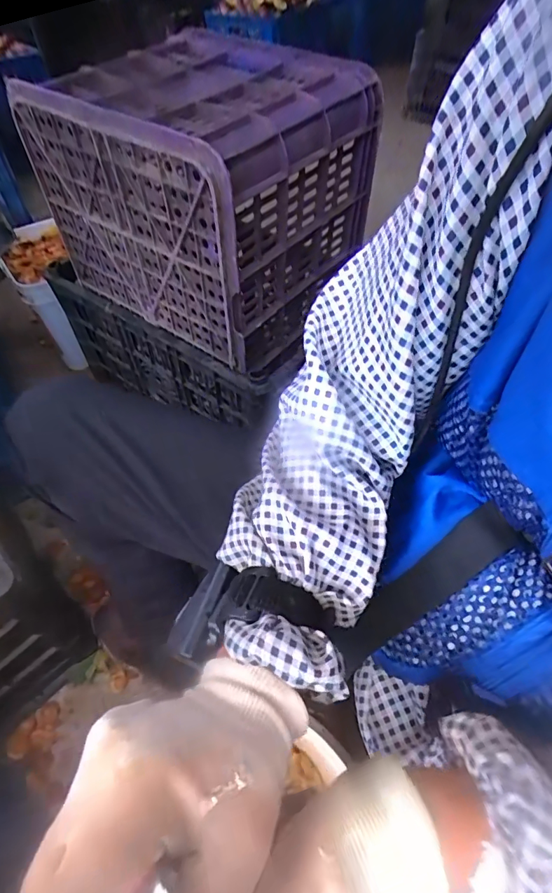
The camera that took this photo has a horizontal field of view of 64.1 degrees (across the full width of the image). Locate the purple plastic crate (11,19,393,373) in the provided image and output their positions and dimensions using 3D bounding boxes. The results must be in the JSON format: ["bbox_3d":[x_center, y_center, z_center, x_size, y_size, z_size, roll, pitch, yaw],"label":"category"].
[{"bbox_3d":[-0.095,-0.340,0.637,0.353,0.299,0.311,26,57,17],"label":"purple plastic crate"}]

